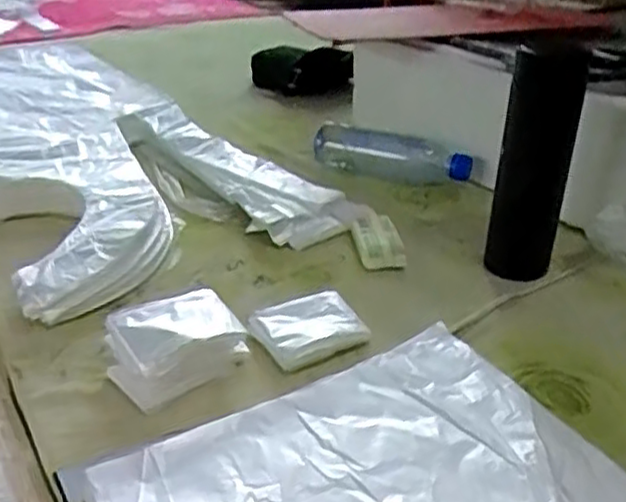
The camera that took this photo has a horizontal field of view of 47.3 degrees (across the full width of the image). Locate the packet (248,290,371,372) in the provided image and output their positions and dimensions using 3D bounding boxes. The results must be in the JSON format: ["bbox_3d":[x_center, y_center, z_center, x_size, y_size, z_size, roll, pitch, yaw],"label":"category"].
[{"bbox_3d":[-0.003,0.065,0.605,0.083,0.025,0.062,-14,32,-25],"label":"packet"}]

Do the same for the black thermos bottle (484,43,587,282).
[{"bbox_3d":[0.207,-0.077,0.665,0.050,0.212,0.057,-16,33,-28],"label":"black thermos bottle"}]

